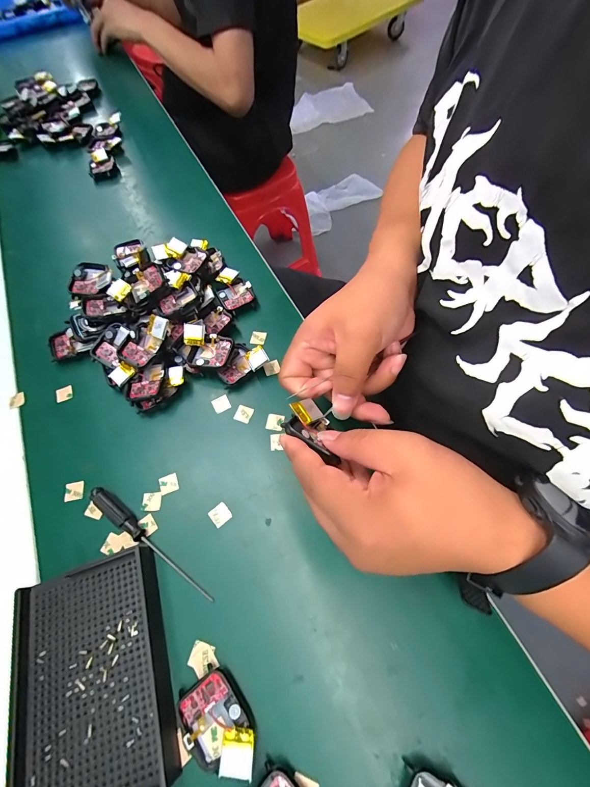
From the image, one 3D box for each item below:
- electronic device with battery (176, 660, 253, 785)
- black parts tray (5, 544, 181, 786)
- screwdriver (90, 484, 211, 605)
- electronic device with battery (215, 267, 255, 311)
[{"bbox_3d":[-0.048,0.208,0.211,0.038,0.017,0.055,-42,68,-17],"label":"electronic device with battery"},{"bbox_3d":[-0.138,0.188,0.225,0.096,0.018,0.134,-18,63,-6],"label":"black parts tray"},{"bbox_3d":[-0.115,0.116,0.265,0.130,0.012,0.013,31,68,18],"label":"screwdriver"},{"bbox_3d":[-0.070,-0.117,0.378,0.036,0.017,0.050,-27,64,-11],"label":"electronic device with battery"}]

